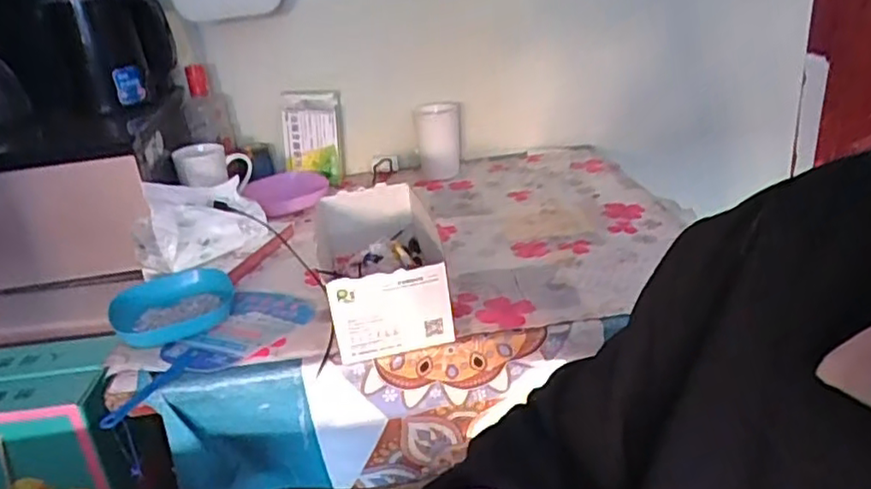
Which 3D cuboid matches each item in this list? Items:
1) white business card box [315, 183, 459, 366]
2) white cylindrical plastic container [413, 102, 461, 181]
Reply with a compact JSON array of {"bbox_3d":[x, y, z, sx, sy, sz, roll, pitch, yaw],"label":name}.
[{"bbox_3d":[-0.064,0.018,0.787,0.139,0.096,0.260,-9,25,-8],"label":"white business card box"},{"bbox_3d":[0.004,-0.184,1.165,0.083,0.127,0.098,-6,25,-2],"label":"white cylindrical plastic container"}]

